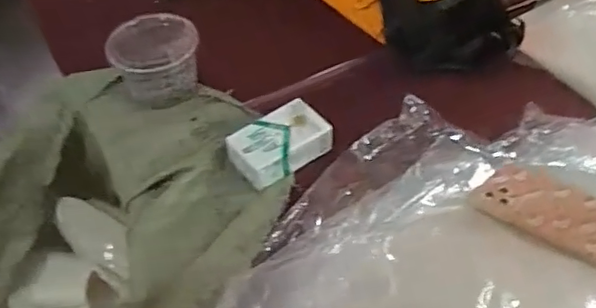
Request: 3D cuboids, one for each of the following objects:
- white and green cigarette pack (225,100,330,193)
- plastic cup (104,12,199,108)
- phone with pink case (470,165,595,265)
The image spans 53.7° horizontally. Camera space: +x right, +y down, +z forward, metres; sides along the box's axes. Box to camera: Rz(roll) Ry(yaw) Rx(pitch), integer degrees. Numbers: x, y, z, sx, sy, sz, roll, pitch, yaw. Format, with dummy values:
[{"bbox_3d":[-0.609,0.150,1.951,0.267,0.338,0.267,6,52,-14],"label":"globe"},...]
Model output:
[{"bbox_3d":[-0.023,-0.012,0.697,0.109,0.038,0.068,-31,54,-24],"label":"white and green cigarette pack"},{"bbox_3d":[-0.187,-0.128,0.777,0.110,0.078,0.105,-8,48,-6],"label":"plastic cup"},{"bbox_3d":[0.267,0.060,0.603,0.158,0.006,0.079,28,54,37],"label":"phone with pink case"}]

